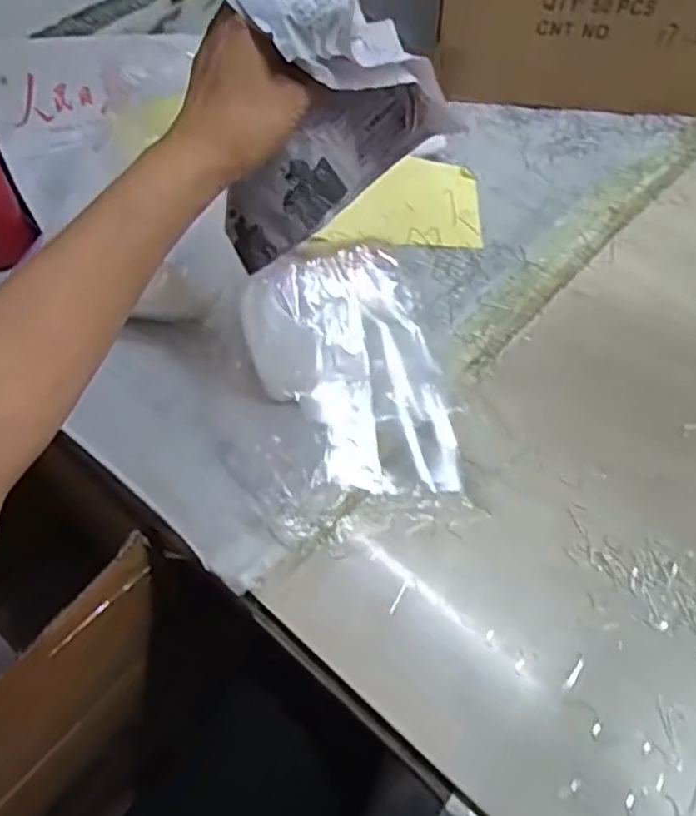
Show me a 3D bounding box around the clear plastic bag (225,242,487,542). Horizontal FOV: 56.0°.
[{"bbox_3d":[-0.002,-0.024,0.526,0.164,0.034,0.255,-5,57,-3],"label":"clear plastic bag"}]

